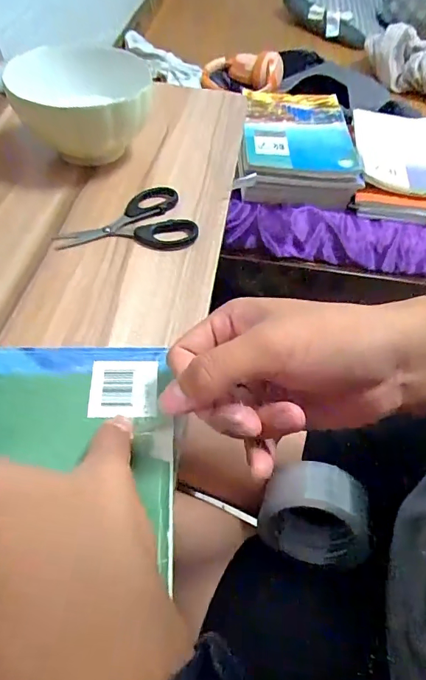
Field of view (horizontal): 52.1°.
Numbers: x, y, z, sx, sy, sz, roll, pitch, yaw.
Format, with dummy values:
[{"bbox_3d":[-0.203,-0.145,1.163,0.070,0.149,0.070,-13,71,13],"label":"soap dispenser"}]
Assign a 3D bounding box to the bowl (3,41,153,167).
[{"bbox_3d":[-0.116,-0.221,0.408,0.120,0.064,0.129,2,52,-3],"label":"bowl"}]

